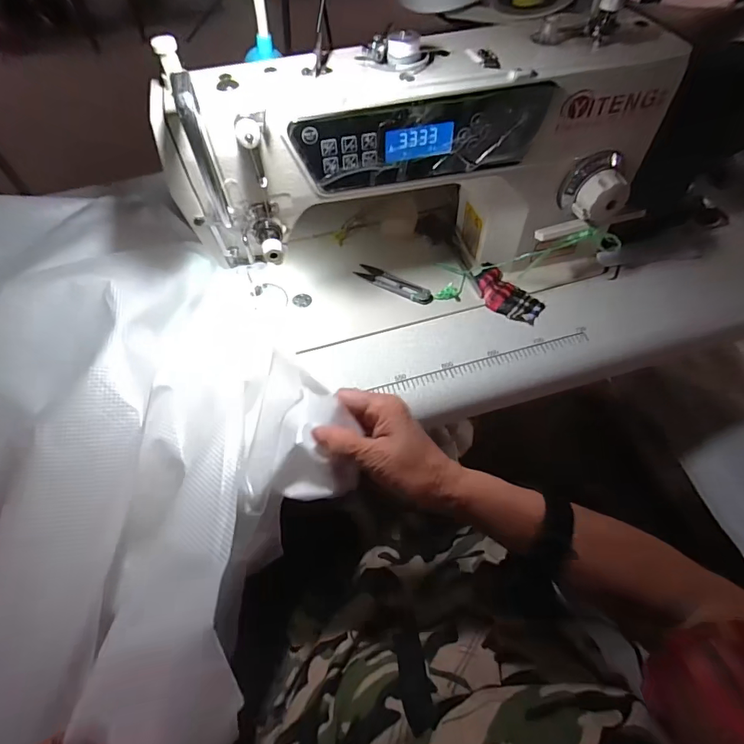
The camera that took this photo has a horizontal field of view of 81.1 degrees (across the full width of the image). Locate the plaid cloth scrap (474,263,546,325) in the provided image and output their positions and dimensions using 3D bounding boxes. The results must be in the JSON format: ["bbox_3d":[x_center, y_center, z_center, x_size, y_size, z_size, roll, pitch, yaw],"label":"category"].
[{"bbox_3d":[0.146,-0.087,0.475,0.044,0.019,0.085,-34,61,-19],"label":"plaid cloth scrap"}]

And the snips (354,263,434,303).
[{"bbox_3d":[0.024,-0.102,0.497,0.096,0.012,0.020,29,62,21],"label":"snips"}]

